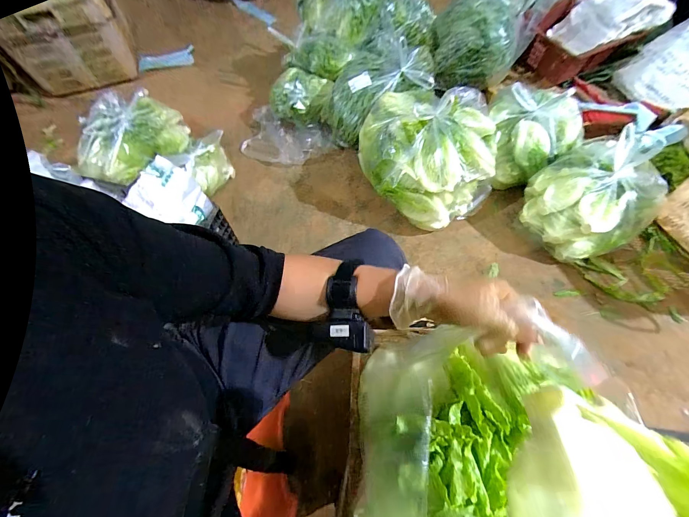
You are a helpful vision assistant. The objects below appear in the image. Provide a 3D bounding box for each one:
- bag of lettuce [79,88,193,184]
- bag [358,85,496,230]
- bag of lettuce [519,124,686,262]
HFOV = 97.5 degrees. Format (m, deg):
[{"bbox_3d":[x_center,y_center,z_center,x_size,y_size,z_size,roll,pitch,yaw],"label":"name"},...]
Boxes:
[{"bbox_3d":[-0.676,-0.388,0.932,0.321,0.175,0.189,-28,63,-14],"label":"bag of lettuce"},{"bbox_3d":[0.259,-0.333,0.941,0.357,0.246,0.398,-22,62,-11],"label":"bag"},{"bbox_3d":[0.708,-0.185,0.853,0.294,0.289,0.288,-28,63,-14],"label":"bag of lettuce"}]

